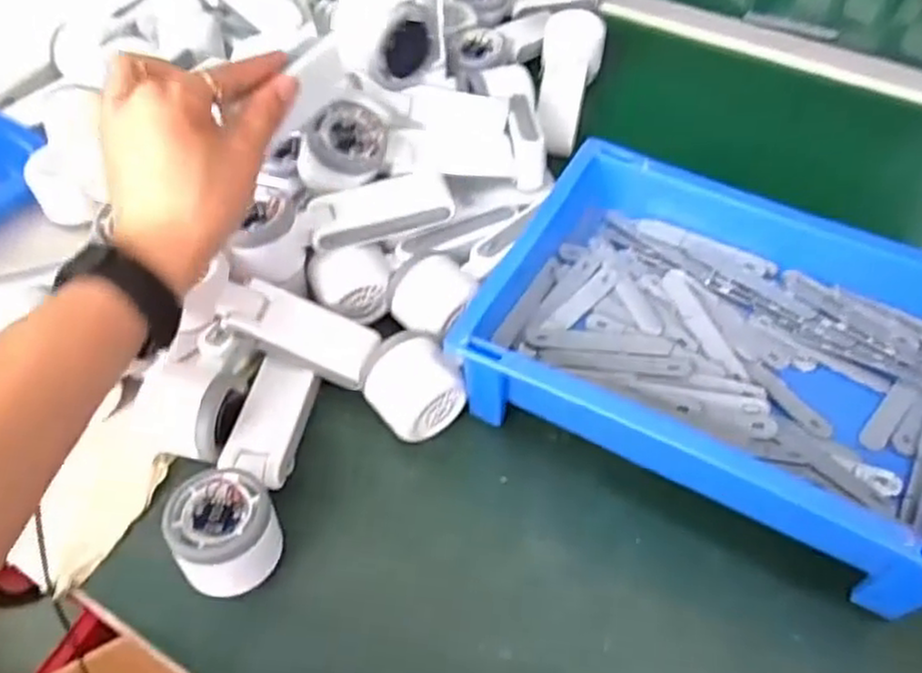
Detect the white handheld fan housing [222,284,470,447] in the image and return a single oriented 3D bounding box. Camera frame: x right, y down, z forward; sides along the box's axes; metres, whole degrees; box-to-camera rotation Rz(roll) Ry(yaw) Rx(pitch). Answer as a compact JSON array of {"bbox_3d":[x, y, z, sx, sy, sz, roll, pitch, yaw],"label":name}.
[{"bbox_3d":[-0.078,0.015,0.485,0.166,0.058,0.057,24,58,17],"label":"white handheld fan housing"}]

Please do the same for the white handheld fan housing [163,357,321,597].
[{"bbox_3d":[-0.132,0.081,0.445,0.060,0.057,0.161,2,54,2],"label":"white handheld fan housing"}]

